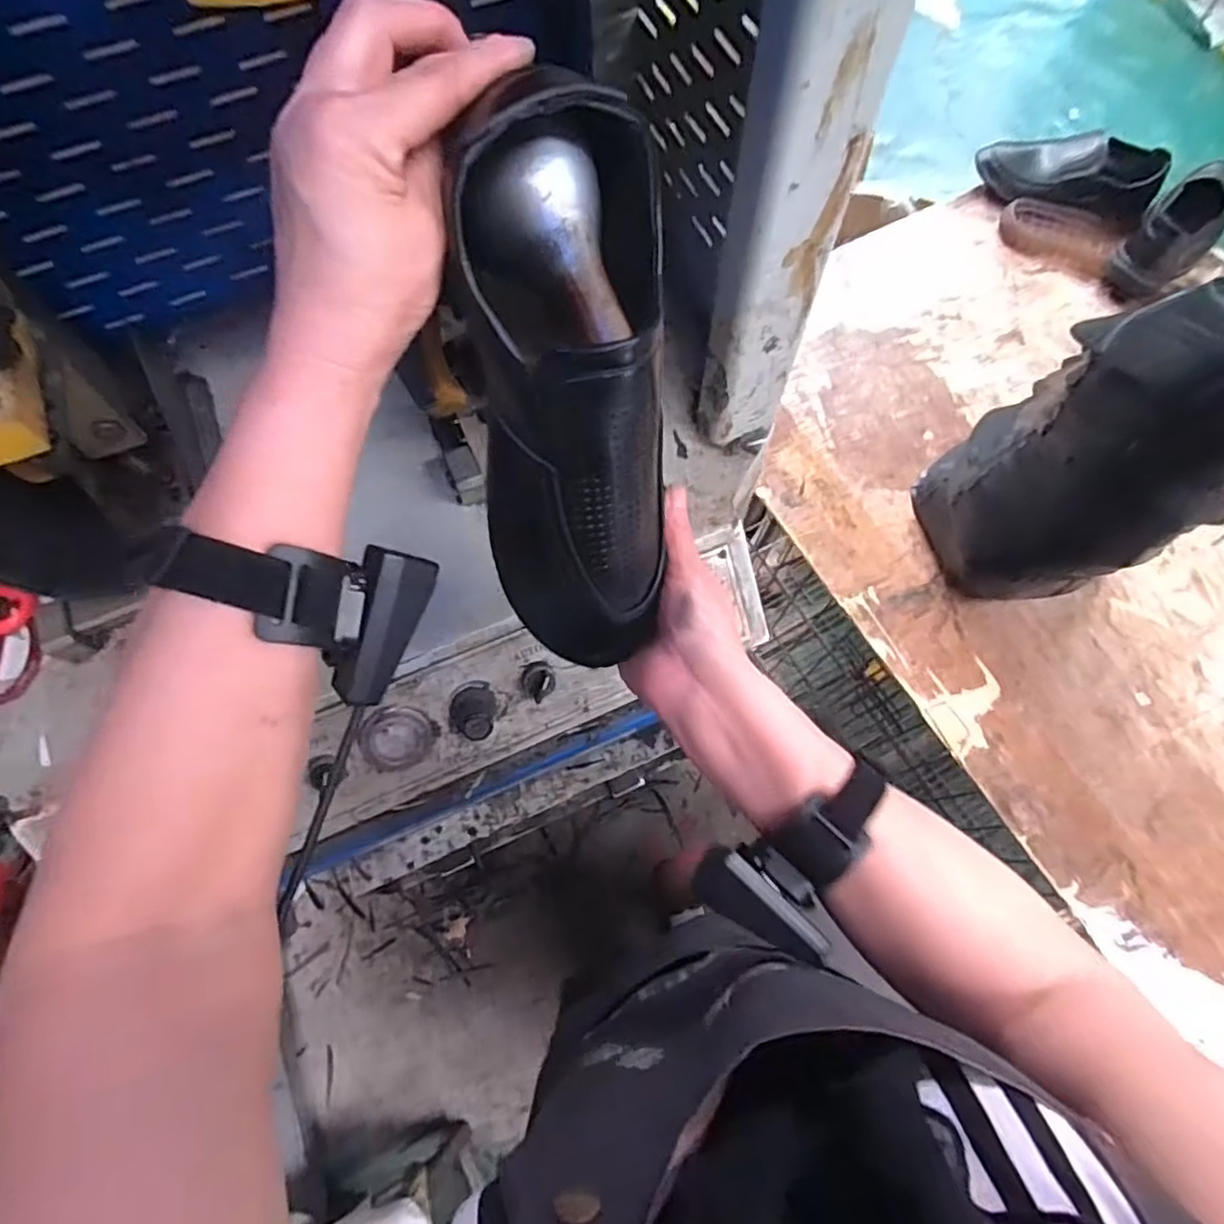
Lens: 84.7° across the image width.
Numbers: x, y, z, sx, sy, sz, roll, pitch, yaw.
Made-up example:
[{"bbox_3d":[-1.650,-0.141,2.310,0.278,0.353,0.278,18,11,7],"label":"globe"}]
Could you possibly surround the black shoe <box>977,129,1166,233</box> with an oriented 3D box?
[{"bbox_3d":[0.661,-0.631,0.974,0.243,0.083,0.080,14,70,4],"label":"black shoe"}]

